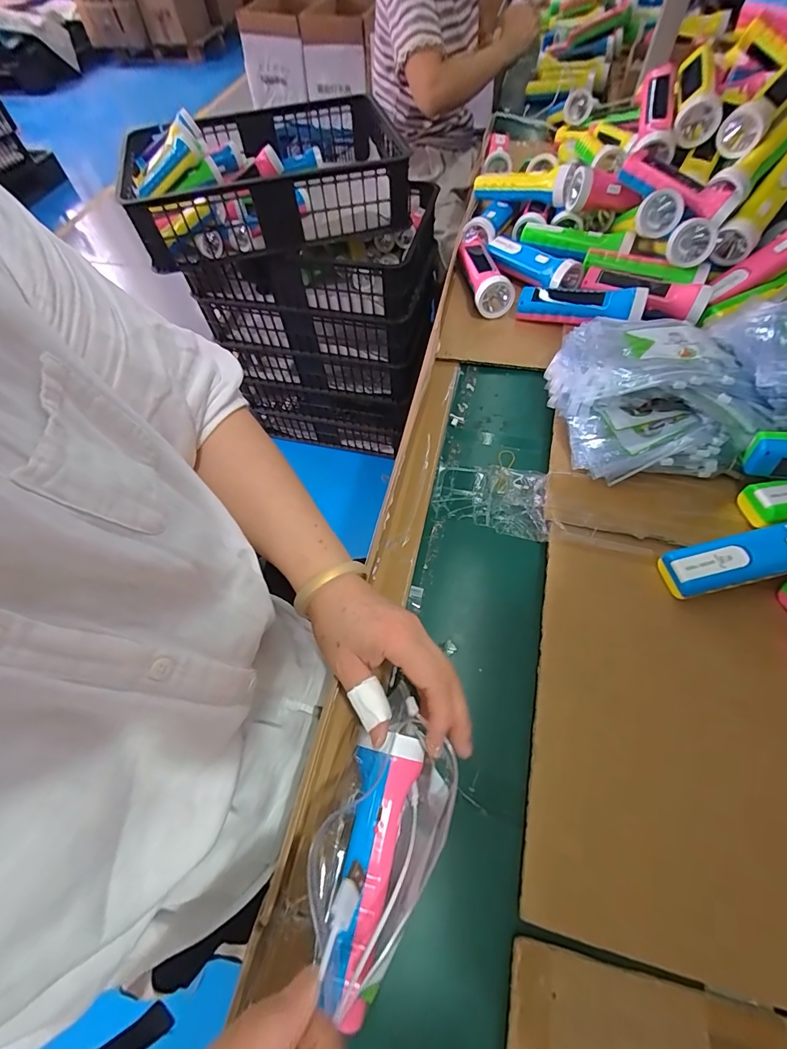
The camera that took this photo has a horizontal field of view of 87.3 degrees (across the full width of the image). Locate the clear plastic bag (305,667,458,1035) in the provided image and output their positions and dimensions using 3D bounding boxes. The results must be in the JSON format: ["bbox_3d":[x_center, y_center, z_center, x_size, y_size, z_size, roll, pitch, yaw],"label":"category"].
[{"bbox_3d":[-0.006,0.215,0.285,0.081,0.074,0.174,17,62,14],"label":"clear plastic bag"}]

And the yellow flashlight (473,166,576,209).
[{"bbox_3d":[0.220,-0.572,0.699,0.175,0.051,0.048,31,65,34],"label":"yellow flashlight"}]

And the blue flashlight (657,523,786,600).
[{"bbox_3d":[0.333,0.025,0.371,0.168,0.049,0.049,-9,59,-1],"label":"blue flashlight"}]

